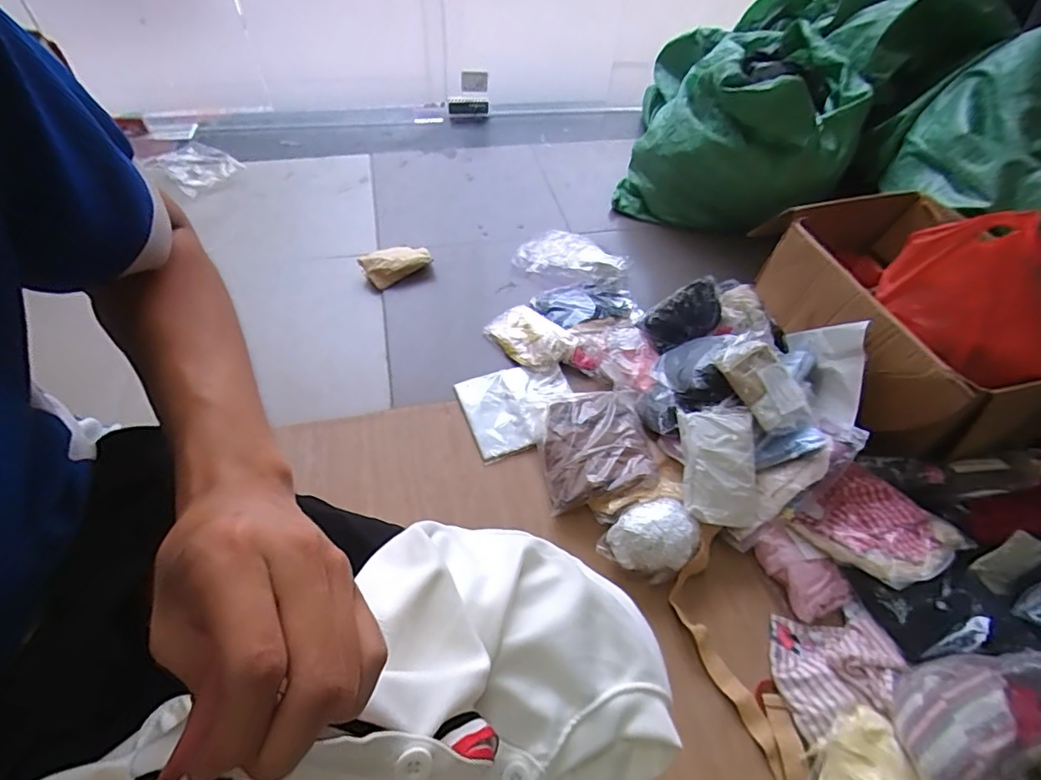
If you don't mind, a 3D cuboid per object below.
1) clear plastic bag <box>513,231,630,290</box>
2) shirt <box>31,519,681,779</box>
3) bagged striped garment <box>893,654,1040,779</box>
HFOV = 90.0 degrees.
[{"bbox_3d":[0.149,-0.383,1.527,0.331,0.075,0.189,27,55,17],"label":"clear plastic bag"},{"bbox_3d":[-0.062,0.210,0.283,0.348,0.139,0.209,-34,61,-27],"label":"shirt"},{"bbox_3d":[0.602,0.446,0.691,0.097,0.203,0.214,35,57,22],"label":"bagged striped garment"}]

